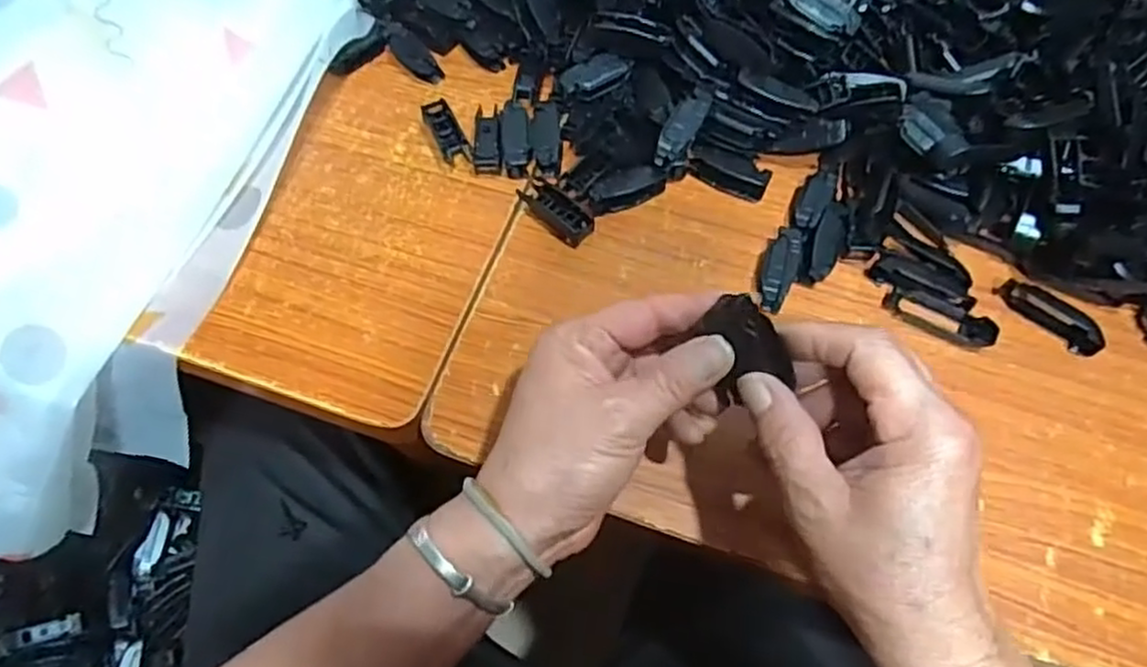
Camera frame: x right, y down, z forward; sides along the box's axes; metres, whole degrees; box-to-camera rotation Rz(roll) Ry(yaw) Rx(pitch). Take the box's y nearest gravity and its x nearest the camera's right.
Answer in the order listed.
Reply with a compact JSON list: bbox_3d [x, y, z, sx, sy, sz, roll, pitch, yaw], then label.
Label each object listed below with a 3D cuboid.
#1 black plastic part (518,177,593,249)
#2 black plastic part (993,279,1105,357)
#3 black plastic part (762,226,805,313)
[{"bbox_3d":[-0.011,-0.073,0.424,0.050,0.014,0.019,42,73,17],"label":"black plastic part"},{"bbox_3d":[0.263,-0.012,0.397,0.016,0.014,0.057,-40,72,-16],"label":"black plastic part"},{"bbox_3d":[0.116,-0.036,0.409,0.017,0.016,0.051,17,68,8],"label":"black plastic part"}]

